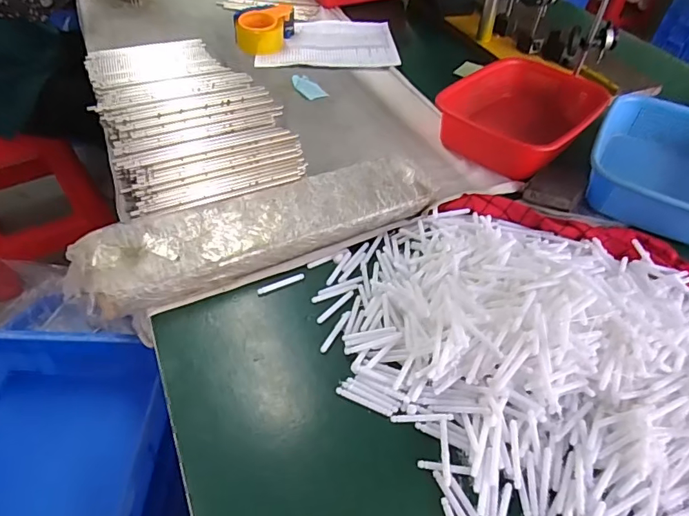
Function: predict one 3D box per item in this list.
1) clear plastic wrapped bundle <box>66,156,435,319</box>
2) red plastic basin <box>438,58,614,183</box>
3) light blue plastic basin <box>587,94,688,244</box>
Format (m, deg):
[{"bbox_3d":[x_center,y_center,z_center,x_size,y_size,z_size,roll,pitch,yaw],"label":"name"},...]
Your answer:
[{"bbox_3d":[-0.097,-0.041,0.601,0.435,0.045,0.111,-21,52,-22],"label":"clear plastic wrapped bundle"},{"bbox_3d":[0.291,-0.228,0.821,0.211,0.112,0.253,37,54,26],"label":"red plastic basin"},{"bbox_3d":[0.494,-0.139,0.746,0.213,0.094,0.248,26,50,18],"label":"light blue plastic basin"}]

